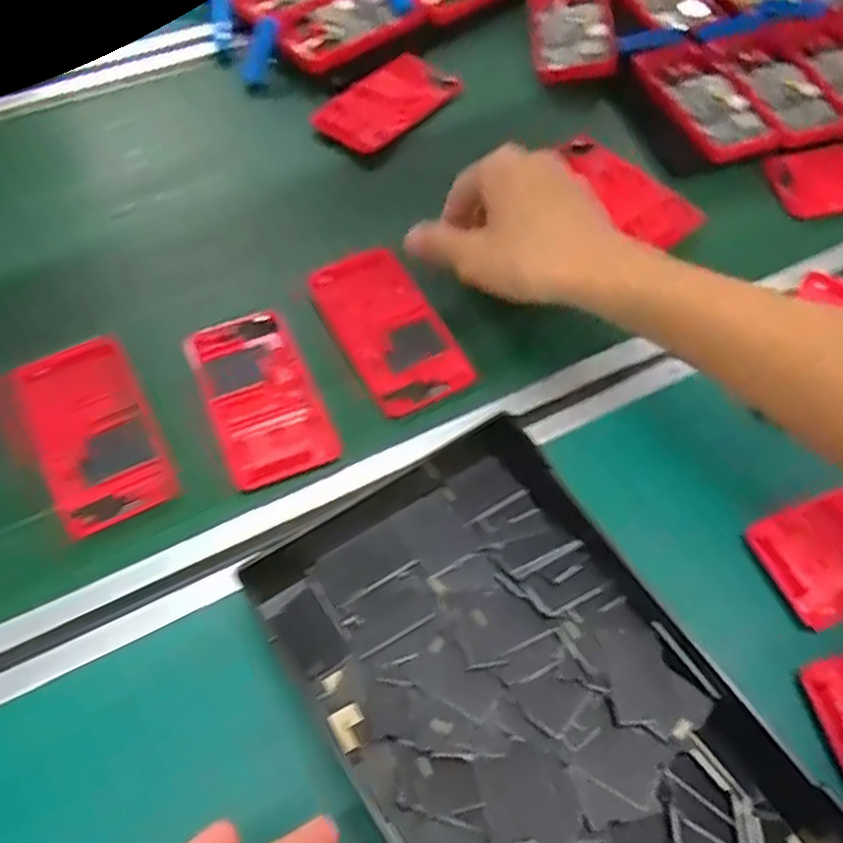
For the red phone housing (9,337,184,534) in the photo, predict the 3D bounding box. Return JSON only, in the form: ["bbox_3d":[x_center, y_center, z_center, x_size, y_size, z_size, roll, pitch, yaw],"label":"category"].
[{"bbox_3d":[-0.189,0.004,0.451,0.065,0.006,0.122,-25,61,-16],"label":"red phone housing"}]

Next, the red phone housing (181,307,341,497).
[{"bbox_3d":[-0.096,-0.018,0.466,0.063,0.008,0.119,-21,60,-13],"label":"red phone housing"}]

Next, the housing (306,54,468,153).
[{"bbox_3d":[-0.030,-0.254,0.620,0.065,0.015,0.119,41,64,17],"label":"housing"}]

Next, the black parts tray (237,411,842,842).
[{"bbox_3d":[0.052,0.136,0.360,0.173,0.037,0.281,-29,63,-18],"label":"black parts tray"}]

